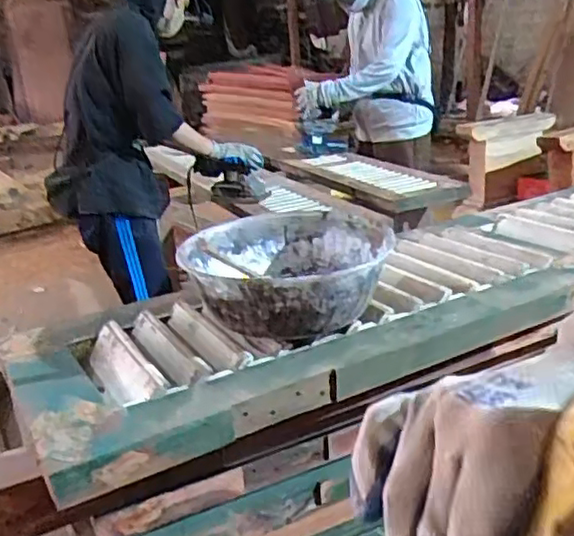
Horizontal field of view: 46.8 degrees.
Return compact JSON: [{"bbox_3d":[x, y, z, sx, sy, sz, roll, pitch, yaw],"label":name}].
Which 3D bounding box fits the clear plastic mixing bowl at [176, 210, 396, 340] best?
[{"bbox_3d":[-0.003,0.012,0.680,0.198,0.086,0.195,-4,22,2],"label":"clear plastic mixing bowl"}]

